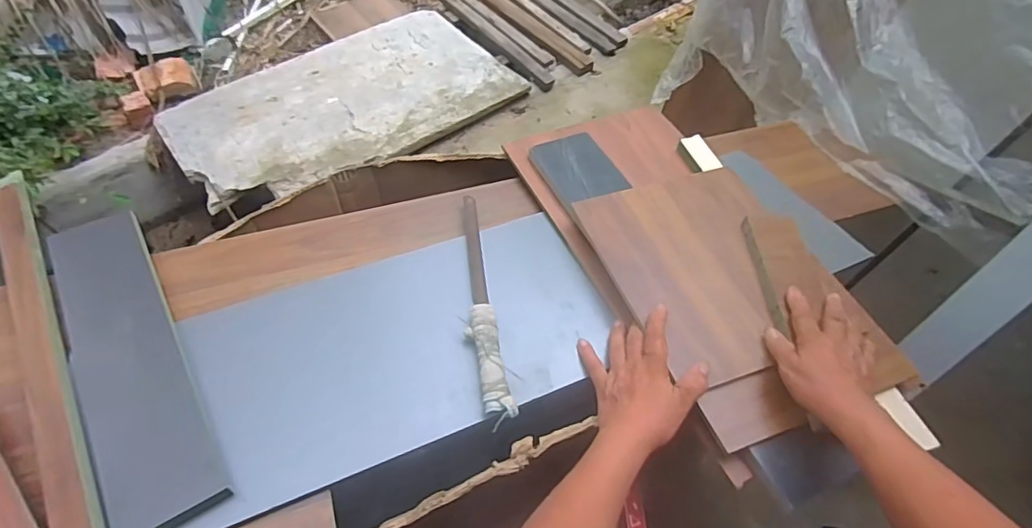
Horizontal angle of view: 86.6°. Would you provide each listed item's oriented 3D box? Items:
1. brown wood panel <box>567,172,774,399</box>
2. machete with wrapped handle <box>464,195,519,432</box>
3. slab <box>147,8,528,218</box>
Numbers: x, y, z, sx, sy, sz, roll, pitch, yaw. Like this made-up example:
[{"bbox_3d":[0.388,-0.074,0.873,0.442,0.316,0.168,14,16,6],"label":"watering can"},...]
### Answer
[{"bbox_3d":[0.225,-0.001,0.644,0.226,0.012,0.268,-16,56,-14],"label":"brown wood panel"},{"bbox_3d":[-0.043,0.033,0.625,0.035,0.034,0.317,-7,54,-8],"label":"machete with wrapped handle"},{"bbox_3d":[-0.507,-0.507,1.664,0.985,0.049,0.592,-33,62,-24],"label":"slab"}]

